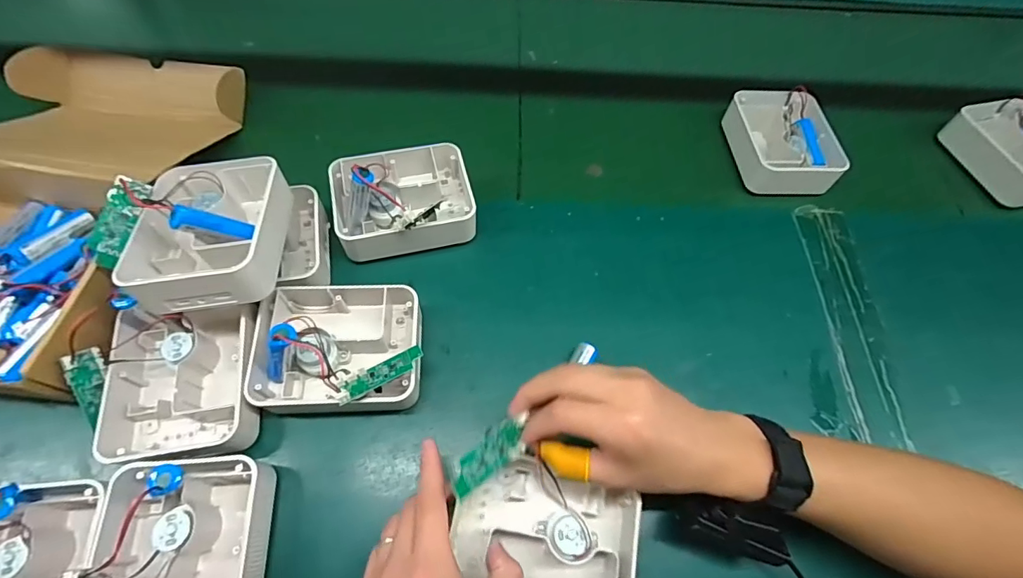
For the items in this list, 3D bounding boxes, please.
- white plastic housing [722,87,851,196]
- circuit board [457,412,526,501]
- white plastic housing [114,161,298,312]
[{"bbox_3d":[0.311,-0.174,0.556,0.106,0.044,0.146,-5,64,-7],"label":"white plastic housing"},{"bbox_3d":[-0.014,0.109,0.316,0.059,0.005,0.023,-31,88,-36],"label":"circuit board"},{"bbox_3d":[-0.239,-0.048,0.381,0.104,0.048,0.126,-3,64,-6],"label":"white plastic housing"}]

